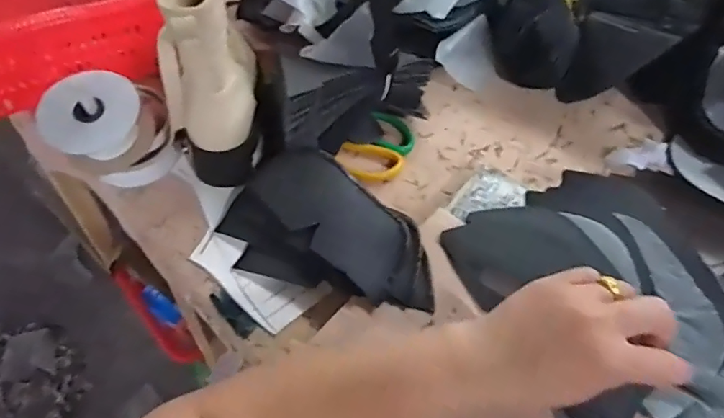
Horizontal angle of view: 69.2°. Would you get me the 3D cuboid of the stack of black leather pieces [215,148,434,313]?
[{"bbox_3d":[-0.027,0.015,0.524,0.221,0.042,0.133,16,56,7],"label":"stack of black leather pieces"}]

